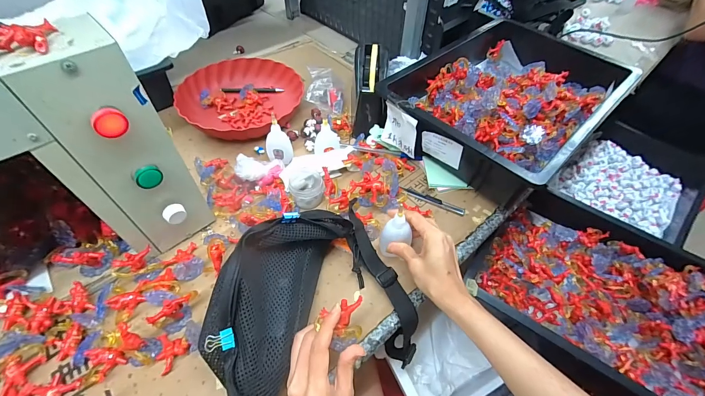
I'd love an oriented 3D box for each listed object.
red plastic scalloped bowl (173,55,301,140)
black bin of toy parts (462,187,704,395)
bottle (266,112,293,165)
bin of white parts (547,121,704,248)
[{"bbox_3d":[-0.232,-0.204,0.660,0.234,0.050,0.240,1,52,-1],"label":"red plastic scalloped bowl"},{"bbox_3d":[0.446,0.169,0.543,0.450,0.111,0.321,28,56,19],"label":"black bin of toy parts"},{"bbox_3d":[-0.127,-0.093,0.542,0.042,0.095,0.028,-11,53,-10],"label":"bottle"},{"bbox_3d":[0.778,-0.064,0.874,0.359,0.094,0.292,-35,61,-25],"label":"bin of white parts"}]

